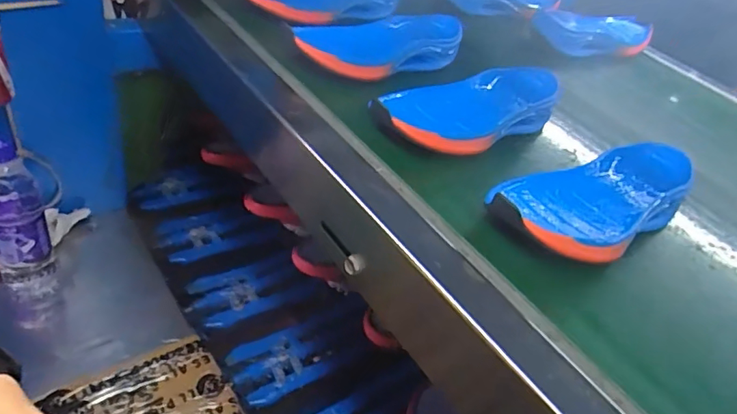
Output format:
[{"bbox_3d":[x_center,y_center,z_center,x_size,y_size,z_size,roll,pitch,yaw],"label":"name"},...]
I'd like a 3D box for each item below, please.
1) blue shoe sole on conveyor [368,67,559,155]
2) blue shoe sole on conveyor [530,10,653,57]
[{"bbox_3d":[0.109,-0.101,0.508,0.224,0.033,0.088,-19,46,-30],"label":"blue shoe sole on conveyor"},{"bbox_3d":[0.349,-0.264,0.780,0.204,0.040,0.084,-11,42,-22],"label":"blue shoe sole on conveyor"}]

